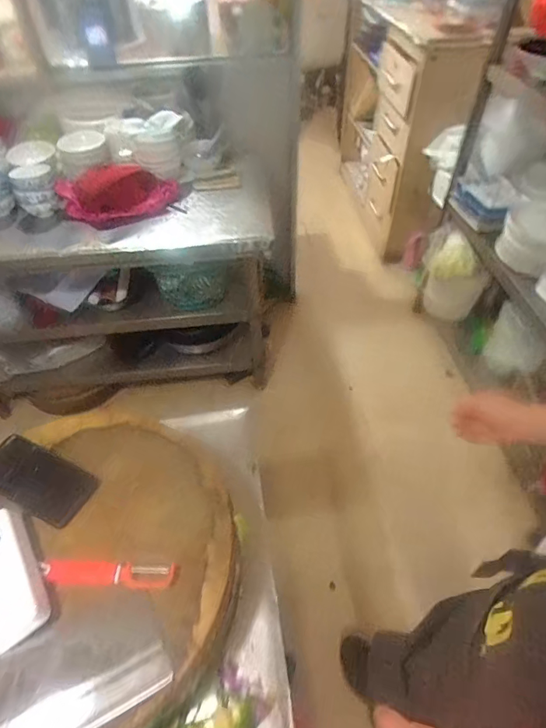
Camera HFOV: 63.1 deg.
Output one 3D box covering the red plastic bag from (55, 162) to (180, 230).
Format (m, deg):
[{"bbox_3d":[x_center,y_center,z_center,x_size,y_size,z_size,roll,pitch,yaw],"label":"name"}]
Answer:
[{"bbox_3d":[-0.461,-0.508,1.296,0.347,0.140,0.169,-4,50,-2],"label":"red plastic bag"}]

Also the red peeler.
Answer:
[{"bbox_3d":[-0.200,0.251,0.535,0.165,0.014,0.027,2,50,3],"label":"red peeler"}]

